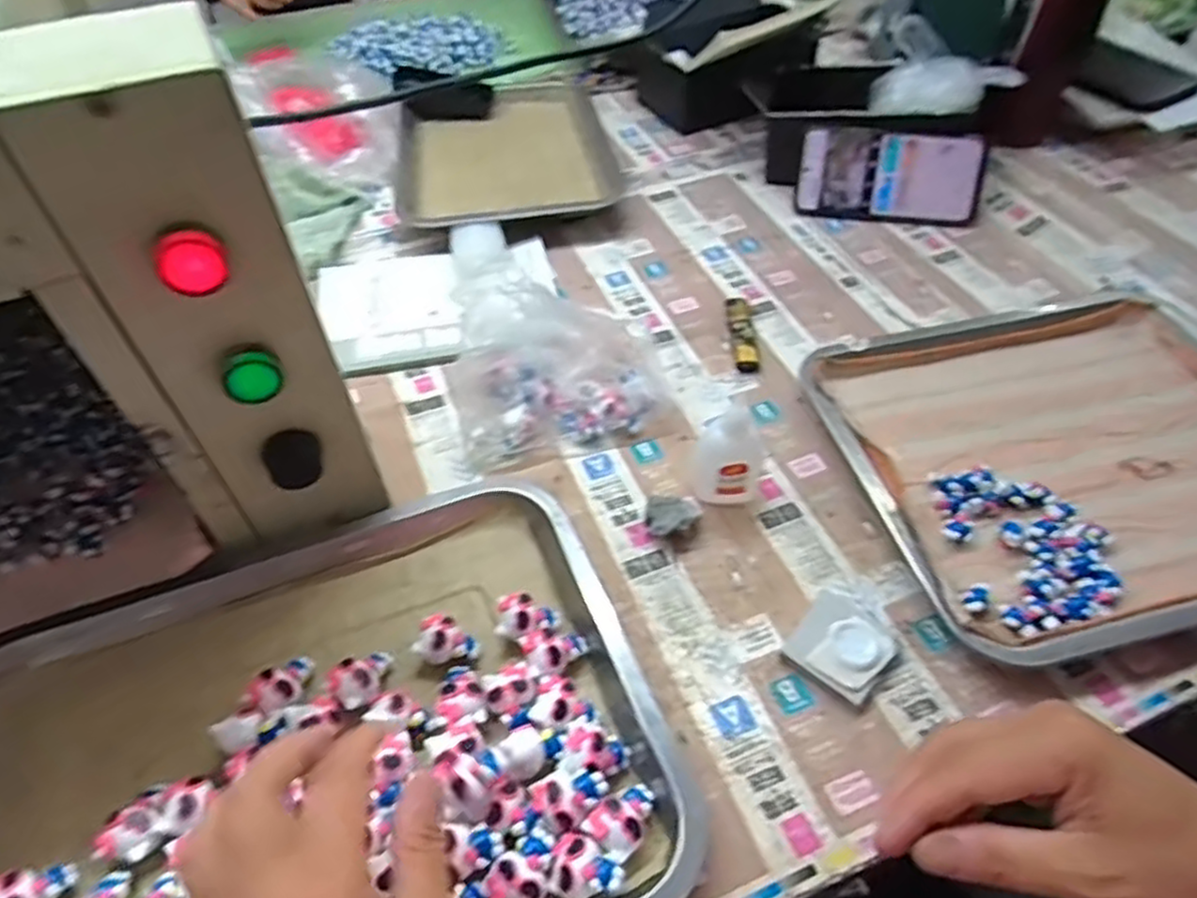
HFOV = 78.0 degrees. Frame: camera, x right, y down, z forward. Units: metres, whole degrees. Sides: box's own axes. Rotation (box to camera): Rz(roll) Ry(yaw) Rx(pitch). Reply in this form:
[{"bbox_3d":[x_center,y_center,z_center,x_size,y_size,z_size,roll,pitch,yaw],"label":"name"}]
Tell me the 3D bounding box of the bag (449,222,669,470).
[{"bbox_3d":[-0.028,-0.070,0.512,0.144,0.115,0.111,-1,53,-1],"label":"bag"}]

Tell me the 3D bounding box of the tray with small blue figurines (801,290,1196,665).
[{"bbox_3d":[0.323,0.003,0.503,0.306,0.037,0.261,-11,54,-9],"label":"tray with small blue figurines"}]

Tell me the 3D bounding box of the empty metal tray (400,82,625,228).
[{"bbox_3d":[-0.100,-0.311,0.765,0.211,0.024,0.266,-9,51,-6],"label":"empty metal tray"}]

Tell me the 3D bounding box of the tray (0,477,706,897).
[{"bbox_3d":[-0.150,0.156,0.370,0.348,0.041,0.272,-22,56,-16],"label":"tray"}]

